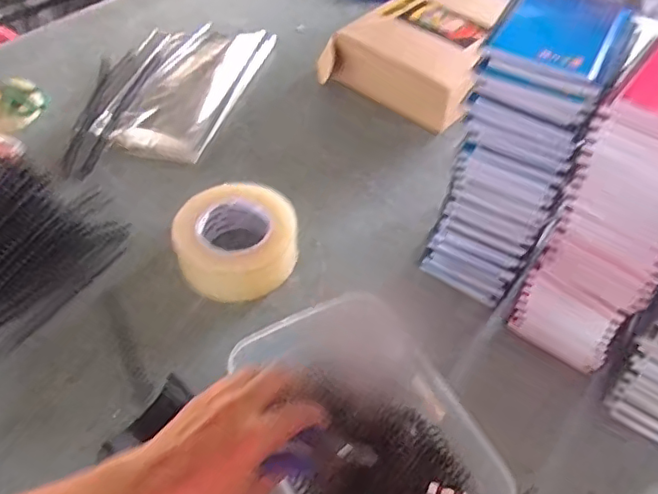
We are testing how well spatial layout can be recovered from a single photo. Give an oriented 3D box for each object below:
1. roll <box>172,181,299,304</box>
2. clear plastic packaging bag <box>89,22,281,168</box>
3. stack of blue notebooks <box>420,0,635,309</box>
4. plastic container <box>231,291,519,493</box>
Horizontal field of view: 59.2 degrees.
[{"bbox_3d":[-0.101,-0.006,0.628,0.127,0.073,0.118,1,49,-1],"label":"roll"},{"bbox_3d":[-0.228,-0.249,0.867,0.202,0.020,0.312,14,50,10],"label":"clear plastic packaging bag"},{"bbox_3d":[0.178,-0.078,0.560,0.100,0.285,0.132,24,52,18],"label":"stack of blue notebooks"},{"bbox_3d":[0.028,0.155,0.493,0.192,0.078,0.209,-24,54,-21],"label":"plastic container"}]

